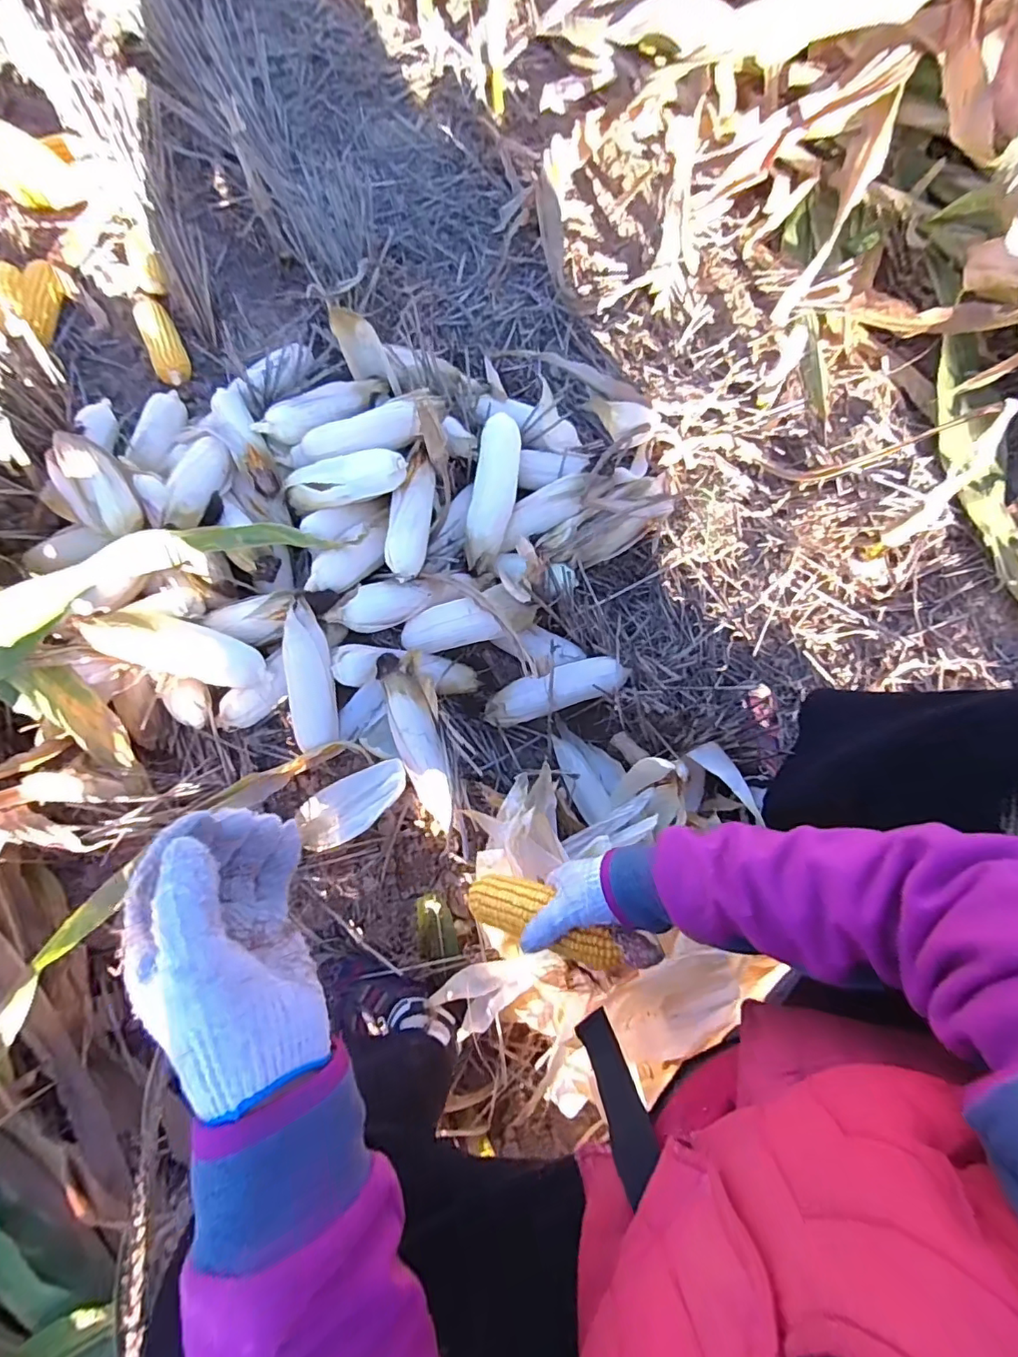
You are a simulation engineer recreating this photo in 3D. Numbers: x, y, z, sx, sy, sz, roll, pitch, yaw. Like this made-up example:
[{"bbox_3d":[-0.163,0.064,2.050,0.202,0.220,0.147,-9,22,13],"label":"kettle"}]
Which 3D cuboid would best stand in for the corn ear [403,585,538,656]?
[{"bbox_3d":[-0.063,-0.081,0.774,0.204,0.061,0.068,-11,76,22],"label":"corn ear"}]

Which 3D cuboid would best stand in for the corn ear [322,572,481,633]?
[{"bbox_3d":[-0.155,-0.113,0.786,0.216,0.047,0.060,-12,77,-2],"label":"corn ear"}]

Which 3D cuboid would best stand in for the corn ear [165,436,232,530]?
[{"bbox_3d":[-0.450,-0.271,0.788,0.061,0.049,0.170,7,63,2],"label":"corn ear"}]

